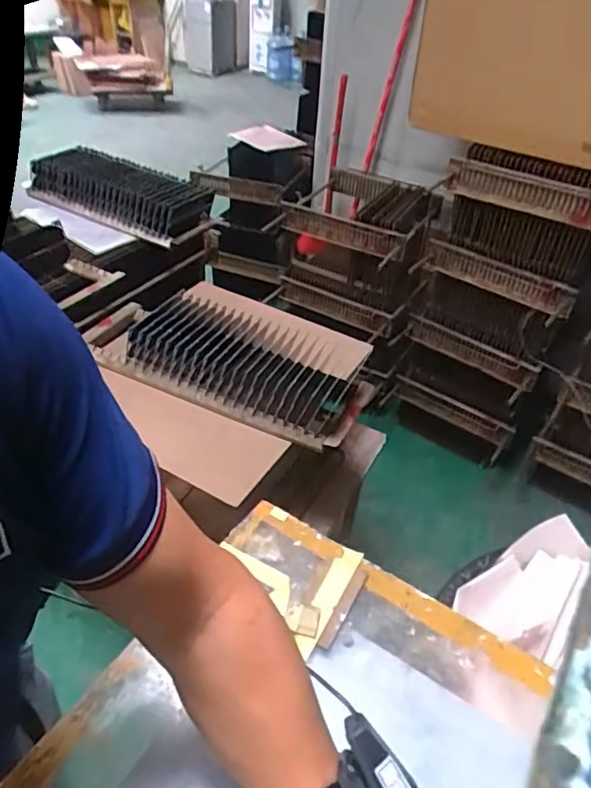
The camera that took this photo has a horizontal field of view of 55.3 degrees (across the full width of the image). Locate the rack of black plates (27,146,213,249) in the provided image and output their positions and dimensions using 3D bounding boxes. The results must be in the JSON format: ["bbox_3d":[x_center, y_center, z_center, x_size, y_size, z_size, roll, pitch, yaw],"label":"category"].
[{"bbox_3d":[-0.425,-0.481,1.321,0.454,0.122,0.160,20,43,18],"label":"rack of black plates"}]

